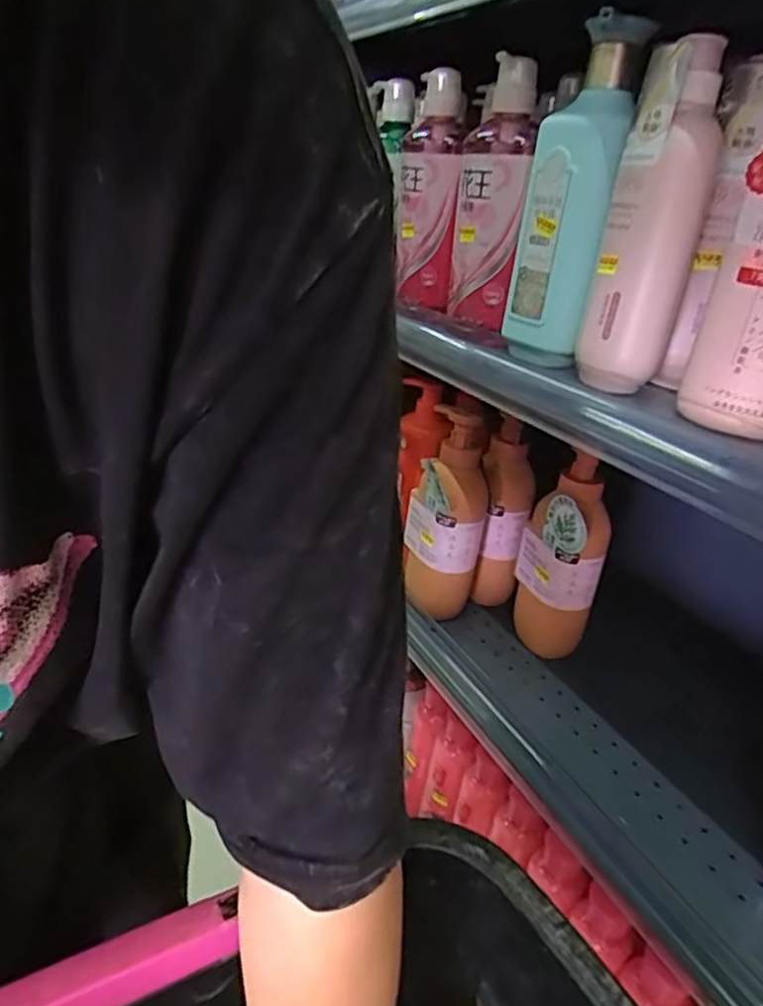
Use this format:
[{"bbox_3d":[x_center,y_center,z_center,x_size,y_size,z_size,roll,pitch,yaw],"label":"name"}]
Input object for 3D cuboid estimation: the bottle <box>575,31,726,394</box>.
[{"bbox_3d":[0.181,-0.185,0.432,0.061,0.205,0.042,15,32,18],"label":"bottle"}]

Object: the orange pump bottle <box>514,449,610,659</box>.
[{"bbox_3d":[0.190,0.072,0.686,0.083,0.209,0.071,9,30,9],"label":"orange pump bottle"}]

